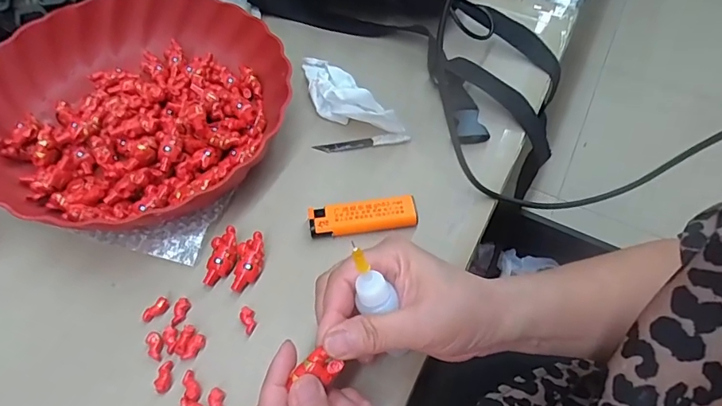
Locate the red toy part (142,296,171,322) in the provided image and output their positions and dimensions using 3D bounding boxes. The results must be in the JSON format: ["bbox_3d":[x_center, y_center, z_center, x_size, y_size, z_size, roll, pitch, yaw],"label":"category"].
[{"bbox_3d":[-0.139,0.072,0.314,0.018,0.007,0.008,-33,61,-21],"label":"red toy part"}]

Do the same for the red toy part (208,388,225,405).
[{"bbox_3d":[-0.088,0.122,0.282,0.009,0.004,0.018,-8,55,-5],"label":"red toy part"}]

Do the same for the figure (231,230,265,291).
[{"bbox_3d":[-0.079,0.041,0.326,0.020,0.010,0.042,9,68,7],"label":"figure"}]

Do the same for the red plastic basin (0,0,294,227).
[{"bbox_3d":[-0.190,-0.079,0.390,0.228,0.062,0.235,0,55,0],"label":"red plastic basin"}]

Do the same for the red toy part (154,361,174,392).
[{"bbox_3d":[-0.123,0.109,0.291,0.009,0.005,0.018,-3,55,-2],"label":"red toy part"}]

